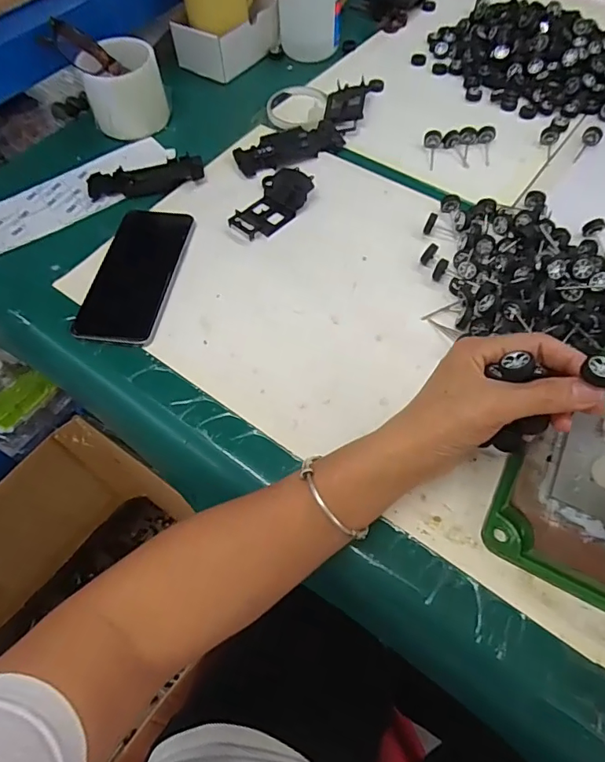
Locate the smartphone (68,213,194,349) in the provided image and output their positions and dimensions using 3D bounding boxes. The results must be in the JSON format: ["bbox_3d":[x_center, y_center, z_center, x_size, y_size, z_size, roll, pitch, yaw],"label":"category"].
[{"bbox_3d":[-0.157,-0.103,0.466,0.073,0.015,0.154,8,61,8],"label":"smartphone"}]

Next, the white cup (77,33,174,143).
[{"bbox_3d":[-0.201,-0.329,0.561,0.087,0.083,0.075,-19,61,-8],"label":"white cup"}]

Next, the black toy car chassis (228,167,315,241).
[{"bbox_3d":[-0.033,-0.185,0.509,0.054,0.015,0.094,29,66,18],"label":"black toy car chassis"}]

